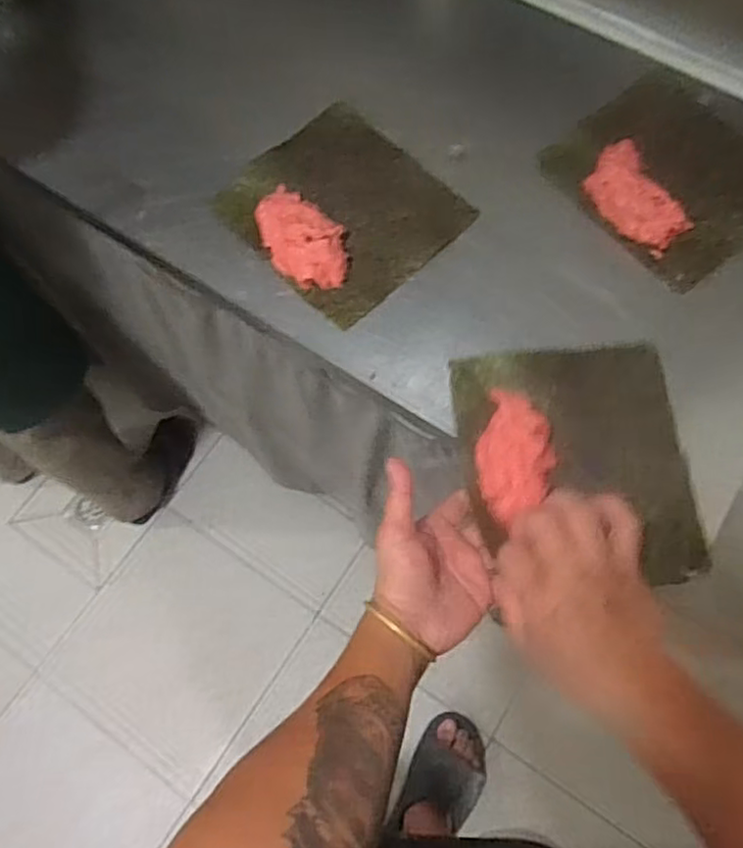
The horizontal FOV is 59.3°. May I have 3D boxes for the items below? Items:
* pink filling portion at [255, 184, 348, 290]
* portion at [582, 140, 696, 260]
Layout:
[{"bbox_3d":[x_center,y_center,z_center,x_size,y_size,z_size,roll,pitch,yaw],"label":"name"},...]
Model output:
[{"bbox_3d":[-0.068,-0.174,0.600,0.062,0.031,0.115,-38,73,-11],"label":"pink filling portion"},{"bbox_3d":[0.248,-0.216,0.612,0.061,0.029,0.121,-22,71,-6],"label":"portion"}]

